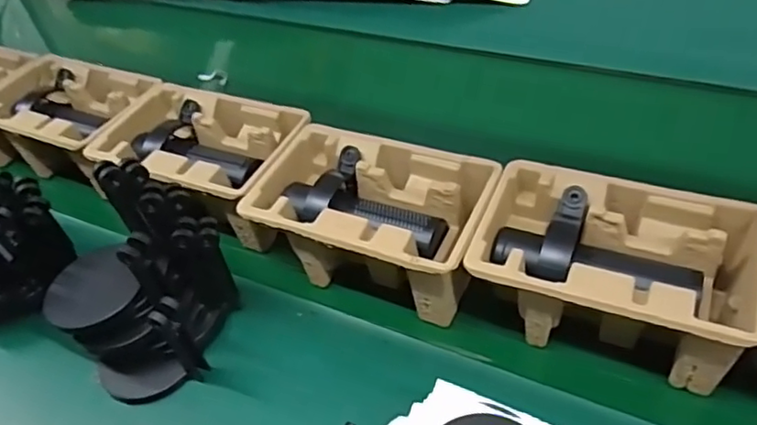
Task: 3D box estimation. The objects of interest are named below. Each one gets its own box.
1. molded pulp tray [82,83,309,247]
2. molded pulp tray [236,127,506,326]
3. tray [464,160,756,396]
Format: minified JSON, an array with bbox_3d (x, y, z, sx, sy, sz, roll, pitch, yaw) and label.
[{"bbox_3d":[-0.206,-0.066,0.712,0.237,0.096,0.167,15,50,17],"label":"molded pulp tray"},{"bbox_3d":[-0.004,0.008,0.629,0.227,0.115,0.151,18,51,19],"label":"molded pulp tray"},{"bbox_3d":[0.203,0.048,0.541,0.224,0.097,0.147,17,51,18],"label":"tray"}]

